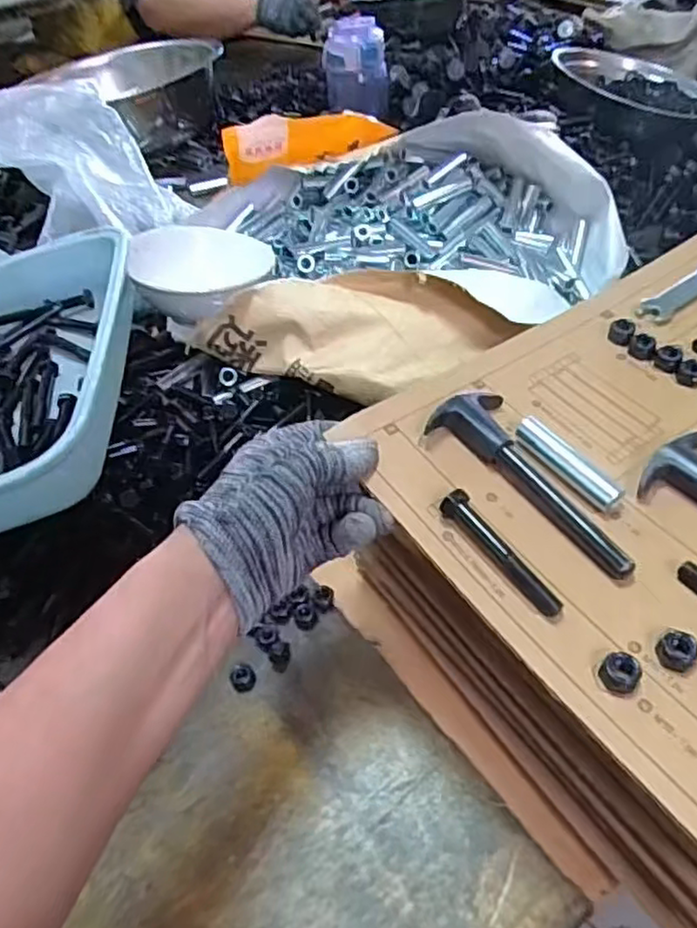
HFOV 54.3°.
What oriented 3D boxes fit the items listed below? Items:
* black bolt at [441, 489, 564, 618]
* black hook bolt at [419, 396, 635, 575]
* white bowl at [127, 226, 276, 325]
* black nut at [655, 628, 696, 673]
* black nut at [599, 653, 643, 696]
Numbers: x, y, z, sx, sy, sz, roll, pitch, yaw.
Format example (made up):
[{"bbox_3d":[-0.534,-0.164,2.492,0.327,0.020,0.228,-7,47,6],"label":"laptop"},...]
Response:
[{"bbox_3d":[0.074,0.044,0.329,0.012,0.013,0.074,-31,65,-22],"label":"black bolt"},{"bbox_3d":[0.099,0.008,0.357,0.048,0.019,0.128,-30,63,-21],"label":"black hook bolt"},{"bbox_3d":[-0.136,-0.179,0.643,0.127,0.047,0.127,-7,46,0],"label":"white bowl"},{"bbox_3d":[0.142,0.080,0.292,0.016,0.011,0.013,11,49,16],"label":"black nut"},{"bbox_3d":[0.116,0.089,0.288,0.016,0.011,0.013,24,54,26],"label":"black nut"}]

